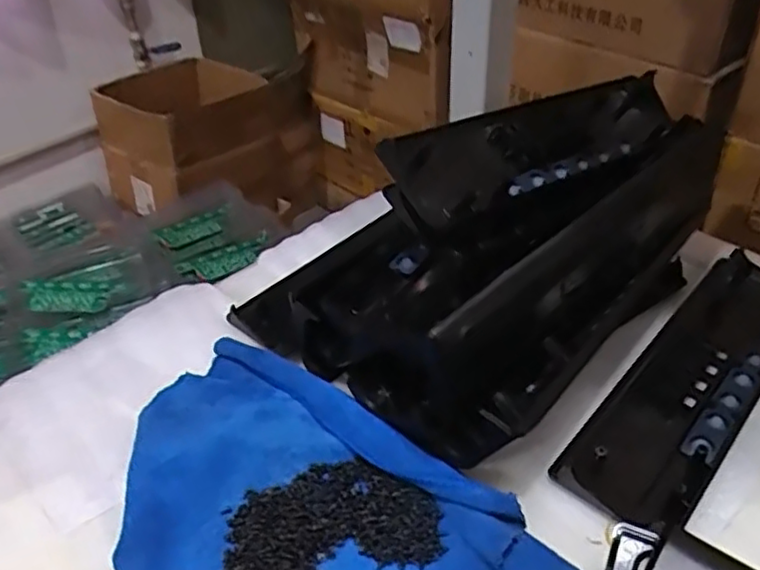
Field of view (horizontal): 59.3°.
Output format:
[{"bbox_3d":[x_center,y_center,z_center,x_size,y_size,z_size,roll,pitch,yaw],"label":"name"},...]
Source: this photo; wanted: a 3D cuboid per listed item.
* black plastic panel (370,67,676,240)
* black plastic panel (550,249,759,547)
[{"bbox_3d":[0.113,-0.089,0.421,0.245,0.045,0.075,-27,44,-27],"label":"black plastic panel"},{"bbox_3d":[0.193,0.051,0.402,0.067,0.023,0.242,27,47,33],"label":"black plastic panel"}]

